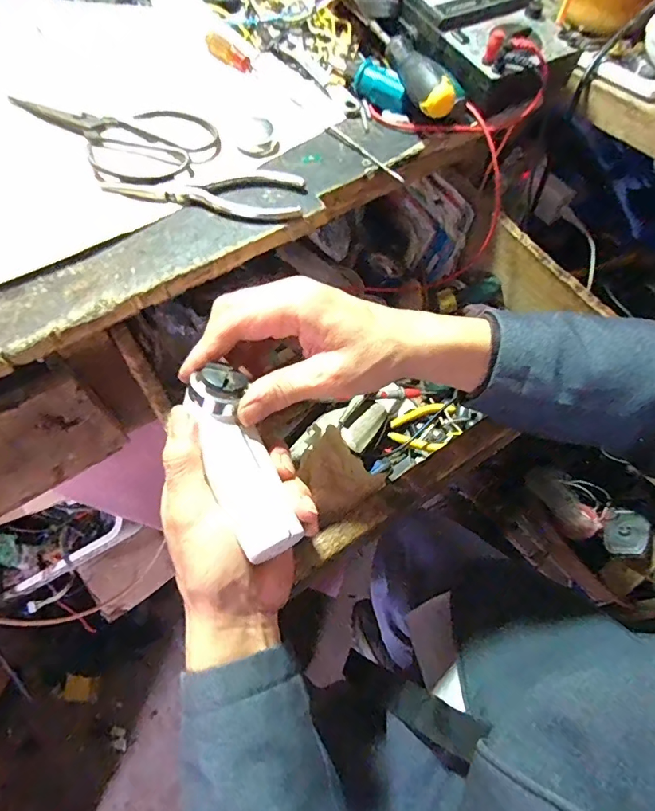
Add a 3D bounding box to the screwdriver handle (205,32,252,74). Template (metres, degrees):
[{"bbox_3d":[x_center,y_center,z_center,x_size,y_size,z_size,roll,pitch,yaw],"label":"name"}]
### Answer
[{"bbox_3d":[-0.093,-0.331,0.430,0.058,0.010,0.016,38,69,14],"label":"screwdriver handle"}]

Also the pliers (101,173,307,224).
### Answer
[{"bbox_3d":[-0.094,-0.167,0.357,0.149,0.011,0.044,9,65,1],"label":"pliers"}]

